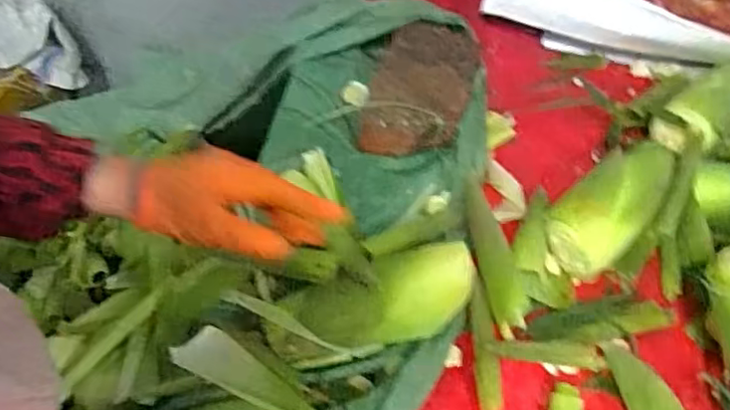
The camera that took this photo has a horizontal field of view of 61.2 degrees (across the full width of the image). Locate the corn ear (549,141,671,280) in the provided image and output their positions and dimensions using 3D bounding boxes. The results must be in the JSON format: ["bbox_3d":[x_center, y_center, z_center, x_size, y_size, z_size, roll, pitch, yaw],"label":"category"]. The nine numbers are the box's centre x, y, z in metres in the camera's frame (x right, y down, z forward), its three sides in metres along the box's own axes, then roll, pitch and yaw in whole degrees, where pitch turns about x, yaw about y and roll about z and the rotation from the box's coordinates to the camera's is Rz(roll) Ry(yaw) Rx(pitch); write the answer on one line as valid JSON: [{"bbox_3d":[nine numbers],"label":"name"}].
[{"bbox_3d":[0.269,-0.005,0.667,0.180,0.066,0.081,-38,66,-25],"label":"corn ear"}]

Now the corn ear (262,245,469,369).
[{"bbox_3d":[0.008,0.091,0.578,0.200,0.055,0.082,-17,59,-15],"label":"corn ear"}]

